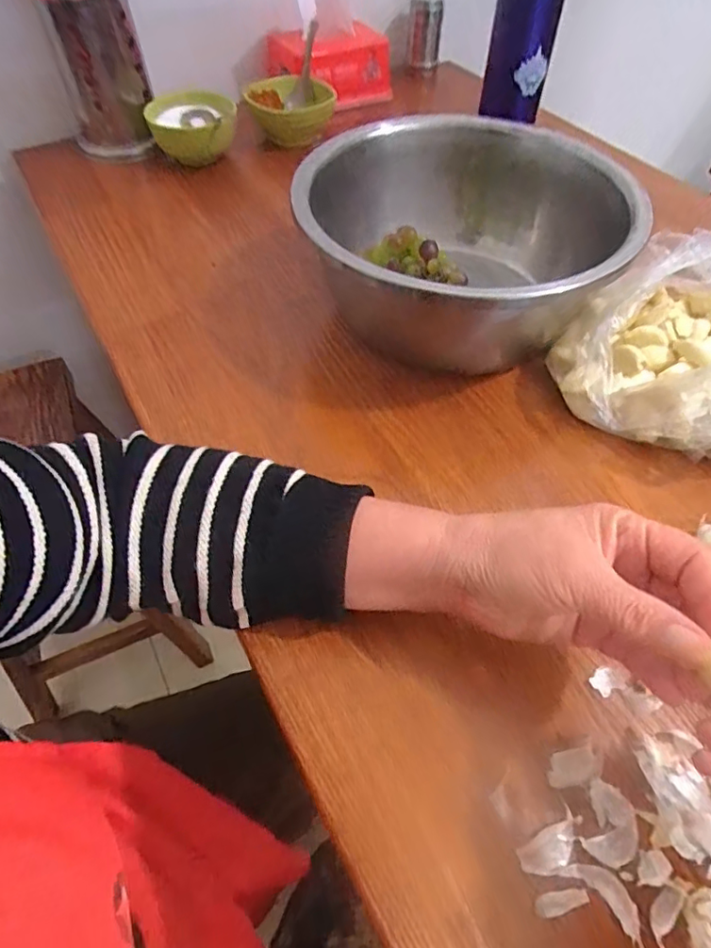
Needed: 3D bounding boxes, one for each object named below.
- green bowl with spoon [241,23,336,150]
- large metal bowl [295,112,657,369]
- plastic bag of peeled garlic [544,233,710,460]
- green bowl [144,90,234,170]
[{"bbox_3d":[-0.088,-0.496,0.714,0.112,0.101,0.143,-9,54,-8],"label":"green bowl with spoon"},{"bbox_3d":[0.078,-0.196,0.468,0.245,0.104,0.255,1,53,-1],"label":"large metal bowl"},{"bbox_3d":[0.271,-0.095,0.413,0.214,0.089,0.163,-18,56,-14],"label":"plastic bag of peeled garlic"},{"bbox_3d":[-0.200,-0.426,0.676,0.102,0.056,0.125,-13,55,-11],"label":"green bowl"}]

